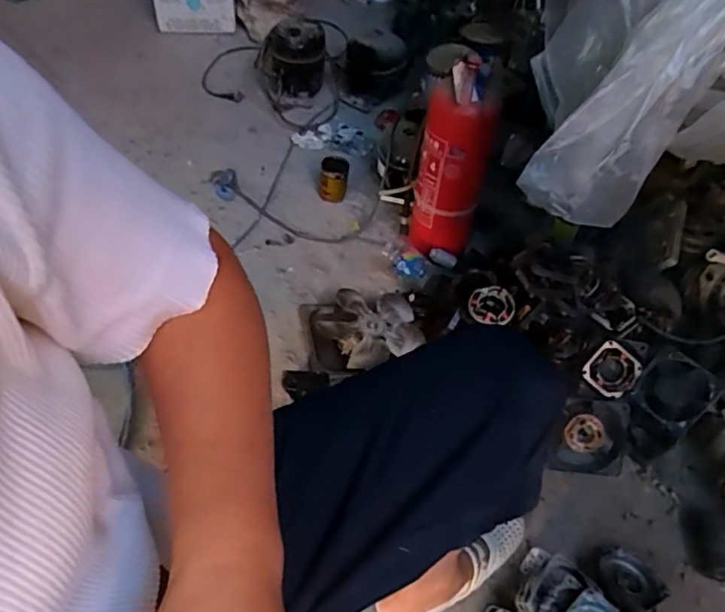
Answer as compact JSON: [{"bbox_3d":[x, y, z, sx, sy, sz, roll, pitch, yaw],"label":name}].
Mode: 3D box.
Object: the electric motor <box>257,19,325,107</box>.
[{"bbox_3d":[-0.195,-0.654,1.609,0.176,0.187,0.167,3,48,-3],"label":"electric motor"}]

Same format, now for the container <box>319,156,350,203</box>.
[{"bbox_3d":[-0.064,-0.302,1.377,0.070,0.085,0.060,8,48,1],"label":"container"}]

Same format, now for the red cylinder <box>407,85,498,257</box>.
[{"bbox_3d":[0.169,-0.251,1.138,0.131,0.321,0.138,11,48,5],"label":"red cylinder"}]

